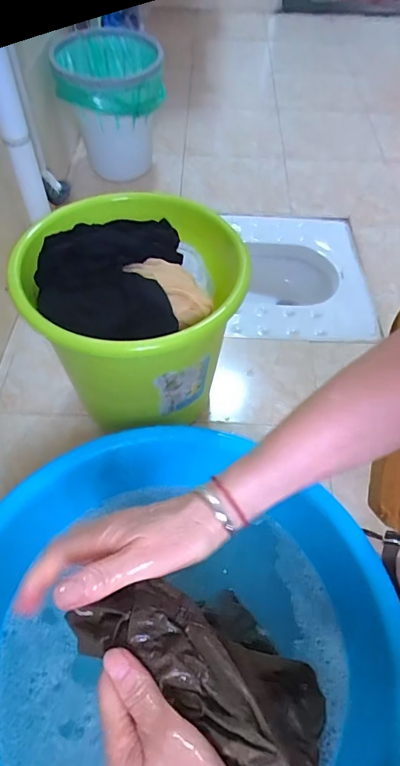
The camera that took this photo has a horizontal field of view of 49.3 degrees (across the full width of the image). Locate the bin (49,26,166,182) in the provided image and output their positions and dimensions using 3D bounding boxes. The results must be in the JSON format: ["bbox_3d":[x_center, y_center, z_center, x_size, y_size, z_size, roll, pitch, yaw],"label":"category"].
[{"bbox_3d":[-0.211,-0.691,1.119,0.239,0.279,0.258,-3,55,-2],"label":"bin"}]

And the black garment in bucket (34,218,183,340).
[{"bbox_3d":[-0.128,-0.138,0.588,0.201,0.074,0.239,1,55,0],"label":"black garment in bucket"}]

